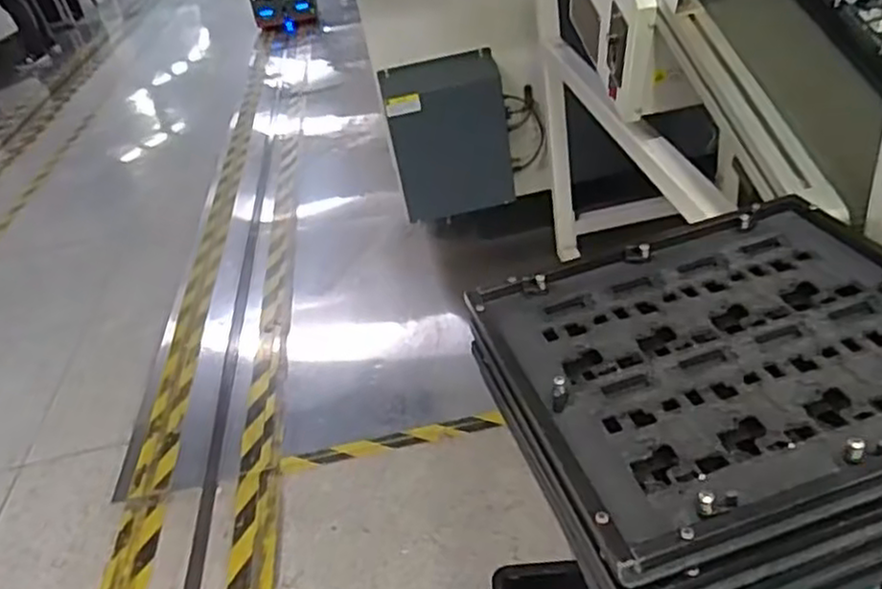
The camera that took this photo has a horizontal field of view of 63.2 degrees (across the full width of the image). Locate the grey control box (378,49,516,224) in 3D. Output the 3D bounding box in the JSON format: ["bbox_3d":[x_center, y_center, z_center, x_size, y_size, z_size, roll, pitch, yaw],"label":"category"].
[{"bbox_3d":[0.023,-0.397,1.838,0.286,0.372,0.158,-9,34,2],"label":"grey control box"}]

